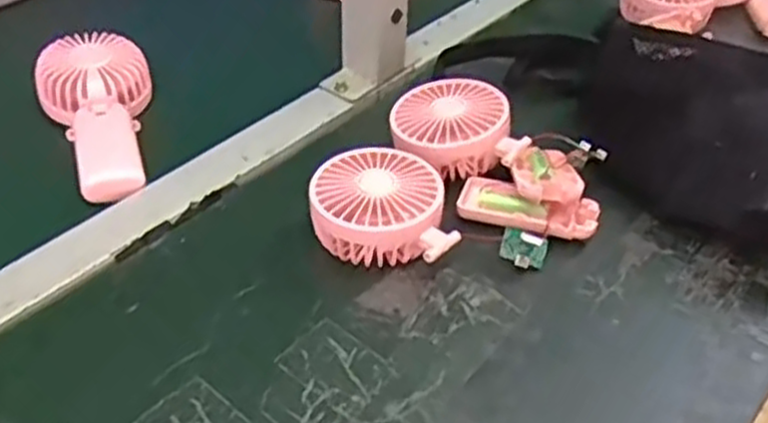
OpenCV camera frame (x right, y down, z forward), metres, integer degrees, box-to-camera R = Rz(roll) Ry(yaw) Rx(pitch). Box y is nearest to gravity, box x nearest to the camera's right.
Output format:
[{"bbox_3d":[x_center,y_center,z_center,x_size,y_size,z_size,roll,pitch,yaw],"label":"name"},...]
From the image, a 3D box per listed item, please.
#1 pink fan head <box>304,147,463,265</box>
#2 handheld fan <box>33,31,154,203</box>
[{"bbox_3d":[0.001,-0.002,0.539,0.099,0.045,0.085,6,41,5],"label":"pink fan head"},{"bbox_3d":[-0.212,-0.075,0.601,0.084,0.054,0.152,-15,43,-18],"label":"handheld fan"}]

